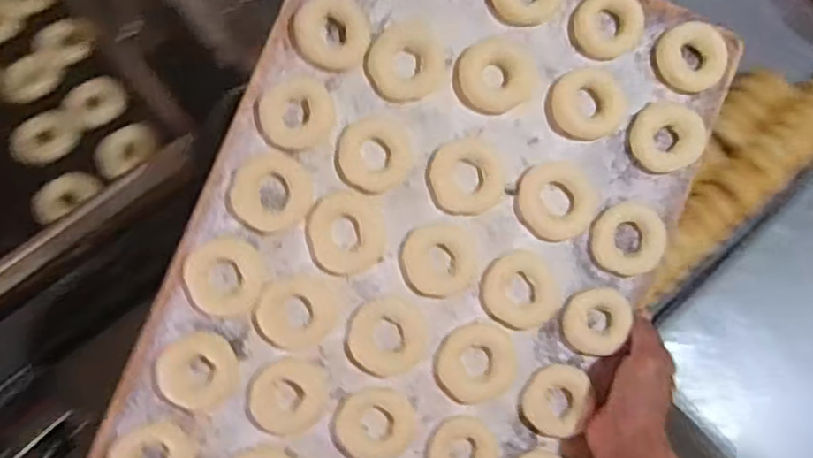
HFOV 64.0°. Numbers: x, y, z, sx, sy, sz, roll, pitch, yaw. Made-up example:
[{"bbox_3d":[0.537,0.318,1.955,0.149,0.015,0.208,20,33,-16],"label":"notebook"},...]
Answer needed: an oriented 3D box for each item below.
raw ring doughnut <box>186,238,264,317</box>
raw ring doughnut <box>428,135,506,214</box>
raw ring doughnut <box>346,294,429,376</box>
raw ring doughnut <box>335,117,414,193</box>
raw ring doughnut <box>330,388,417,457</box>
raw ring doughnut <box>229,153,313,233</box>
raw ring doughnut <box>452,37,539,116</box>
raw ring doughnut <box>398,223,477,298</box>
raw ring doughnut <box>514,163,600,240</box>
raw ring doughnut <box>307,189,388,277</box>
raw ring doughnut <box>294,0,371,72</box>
[{"bbox_3d":[-0.164,0.042,0.583,0.064,0.016,0.064,0,74,-1],"label":"raw ring doughnut"},{"bbox_3d":[0.055,-0.049,0.611,0.069,0.015,0.069,0,89,-2],"label":"raw ring doughnut"},{"bbox_3d":[-0.017,0.098,0.596,0.071,0.011,0.071,0,87,-5],"label":"raw ring doughnut"},{"bbox_3d":[-0.030,-0.067,0.603,0.068,0.016,0.068,0,89,-5],"label":"raw ring doughnut"},{"bbox_3d":[-0.030,0.179,0.595,0.075,0.012,0.067,-12,90,-2],"label":"raw ring doughnut"},{"bbox_3d":[-0.123,-0.033,0.594,0.071,0.015,0.071,0,90,-4],"label":"raw ring doughnut"},{"bbox_3d":[0.083,-0.142,0.614,0.076,0.020,0.067,2,94,2],"label":"raw ring doughnut"},{"bbox_3d":[0.030,0.029,0.603,0.068,0.018,0.065,0,74,-1],"label":"raw ring doughnut"},{"bbox_3d":[0.140,-0.027,0.613,0.075,0.009,0.075,1,85,-9],"label":"raw ring doughnut"},{"bbox_3d":[-0.055,0.003,0.600,0.073,0.014,0.073,0,89,-6],"label":"raw ring doughnut"},{"bbox_3d":[-0.069,-0.181,0.601,0.067,0.016,0.066,18,93,-8],"label":"raw ring doughnut"}]

